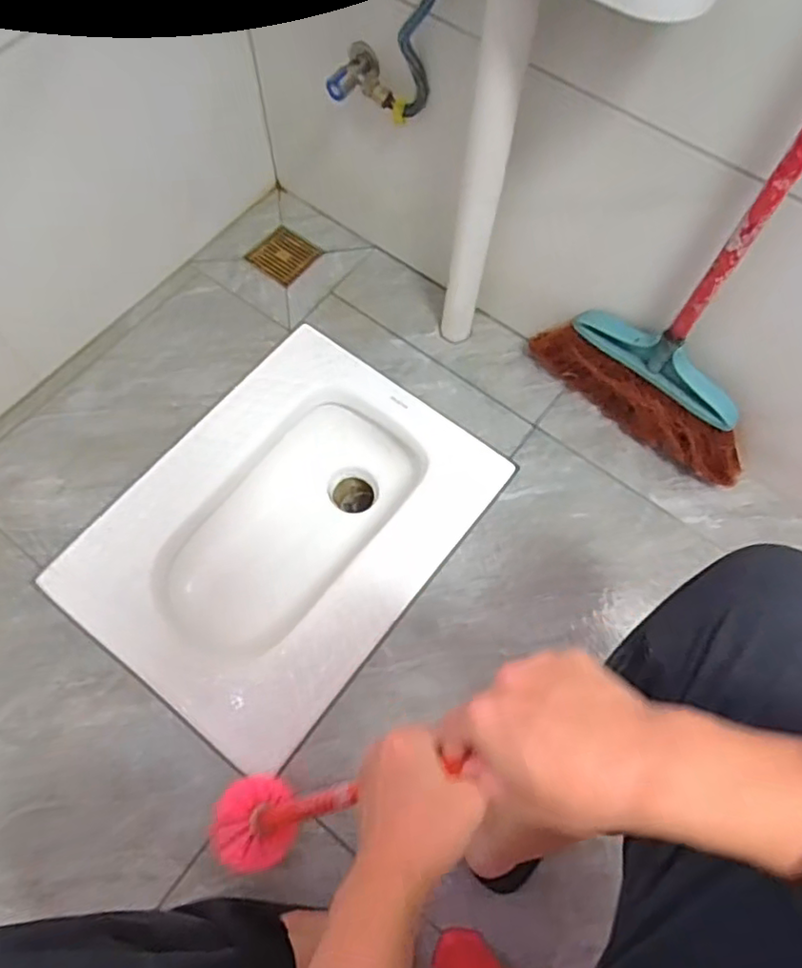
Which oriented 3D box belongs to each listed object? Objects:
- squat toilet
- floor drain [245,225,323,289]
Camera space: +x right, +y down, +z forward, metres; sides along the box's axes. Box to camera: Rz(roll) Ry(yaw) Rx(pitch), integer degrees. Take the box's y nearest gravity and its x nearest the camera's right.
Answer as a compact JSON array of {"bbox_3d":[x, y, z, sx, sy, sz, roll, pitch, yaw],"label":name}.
[{"bbox_3d":[-0.165,0.081,0.935,0.404,0.153,0.535,36,70,13],"label":"squat toilet"},{"bbox_3d":[-0.198,-0.388,1.055,0.100,0.005,0.094,36,70,13],"label":"floor drain"}]

